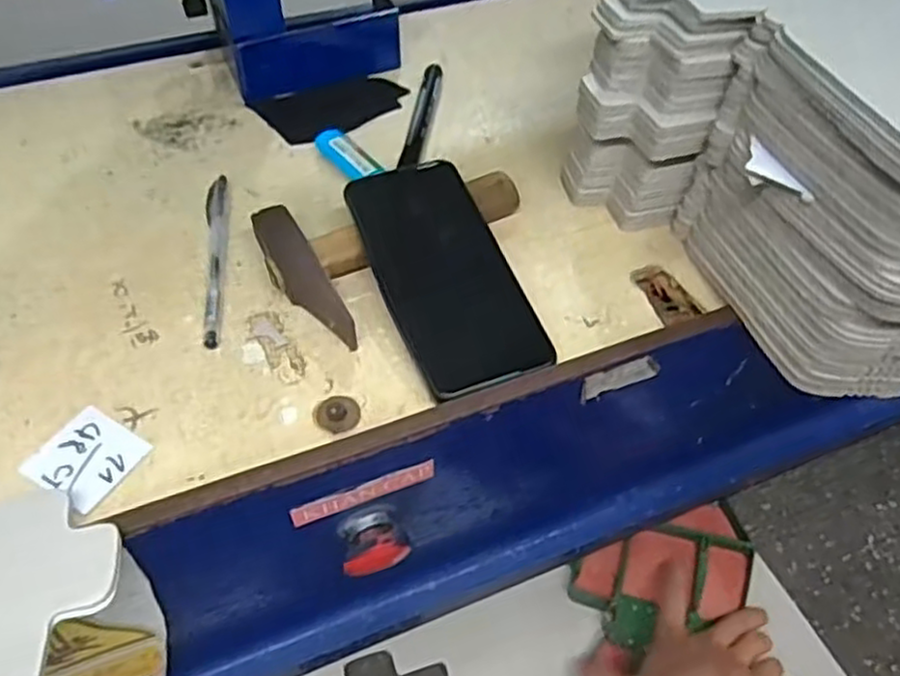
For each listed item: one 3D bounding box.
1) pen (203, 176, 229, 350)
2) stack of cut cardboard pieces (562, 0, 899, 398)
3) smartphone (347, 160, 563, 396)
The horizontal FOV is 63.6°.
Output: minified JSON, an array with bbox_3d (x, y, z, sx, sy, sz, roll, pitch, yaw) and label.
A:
[{"bbox_3d":[-0.149,-0.054,0.461,0.013,0.015,0.148,-9,50,-7],"label":"pen"},{"bbox_3d":[0.198,-0.124,0.431,0.177,0.142,0.296,-30,56,-22],"label":"stack of cut cardboard pieces"},{"bbox_3d":[-0.003,-0.040,0.428,0.075,0.010,0.157,-17,64,-16],"label":"smartphone"}]

